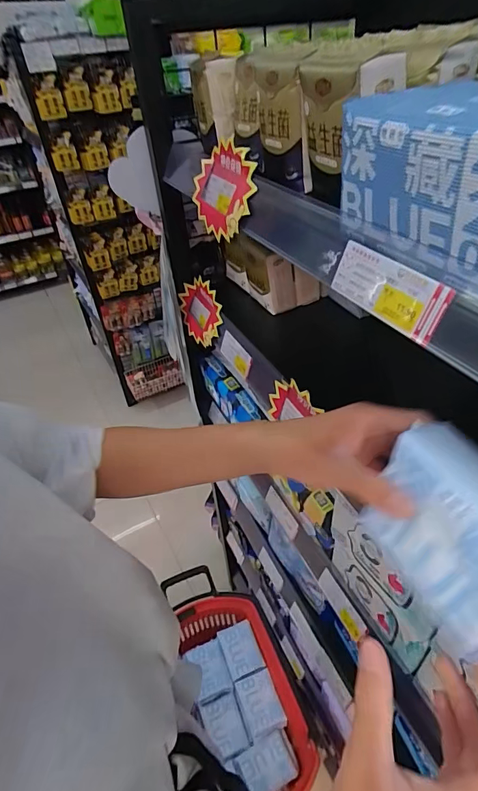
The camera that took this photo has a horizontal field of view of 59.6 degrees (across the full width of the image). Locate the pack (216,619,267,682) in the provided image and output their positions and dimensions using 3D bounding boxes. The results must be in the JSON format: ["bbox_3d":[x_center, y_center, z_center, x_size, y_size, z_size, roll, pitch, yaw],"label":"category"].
[{"bbox_3d":[0.003,0.638,1.054,0.087,0.023,0.117,-18,42,-14],"label":"pack"}]

